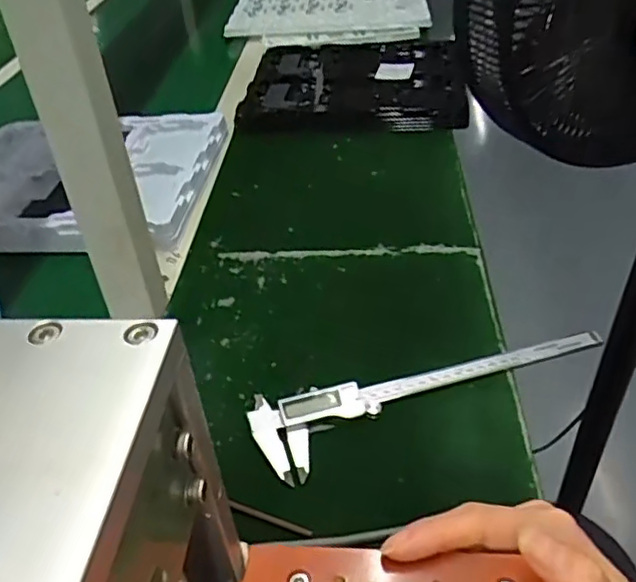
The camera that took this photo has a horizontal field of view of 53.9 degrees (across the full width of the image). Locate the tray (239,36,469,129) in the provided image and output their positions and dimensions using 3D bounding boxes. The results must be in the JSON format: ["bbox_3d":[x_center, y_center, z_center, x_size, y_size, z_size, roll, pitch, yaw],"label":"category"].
[{"bbox_3d":[0.053,-0.326,0.949,0.311,0.053,0.321,1,39,7],"label":"tray"}]

